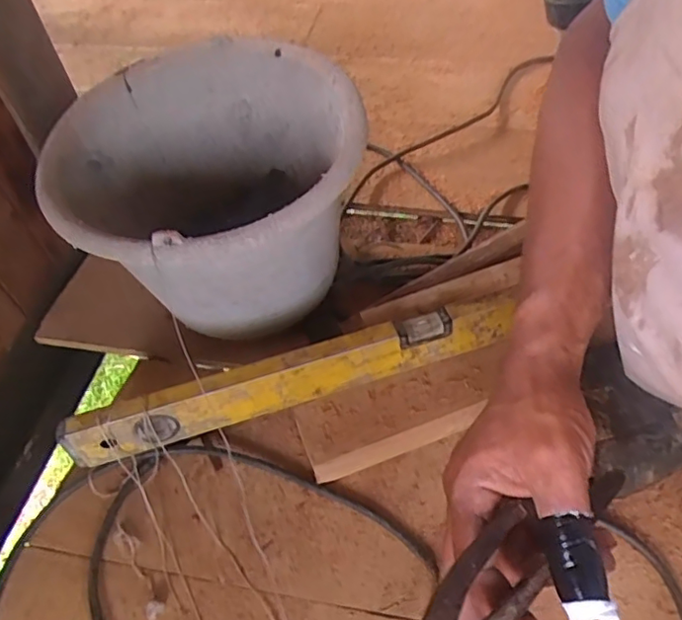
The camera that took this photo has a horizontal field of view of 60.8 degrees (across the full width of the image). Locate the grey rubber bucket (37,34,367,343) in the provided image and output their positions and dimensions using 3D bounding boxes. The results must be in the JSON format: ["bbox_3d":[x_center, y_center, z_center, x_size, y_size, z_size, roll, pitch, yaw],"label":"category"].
[{"bbox_3d":[-0.110,-0.103,0.550,0.252,0.169,0.255,-2,52,3],"label":"grey rubber bucket"}]

